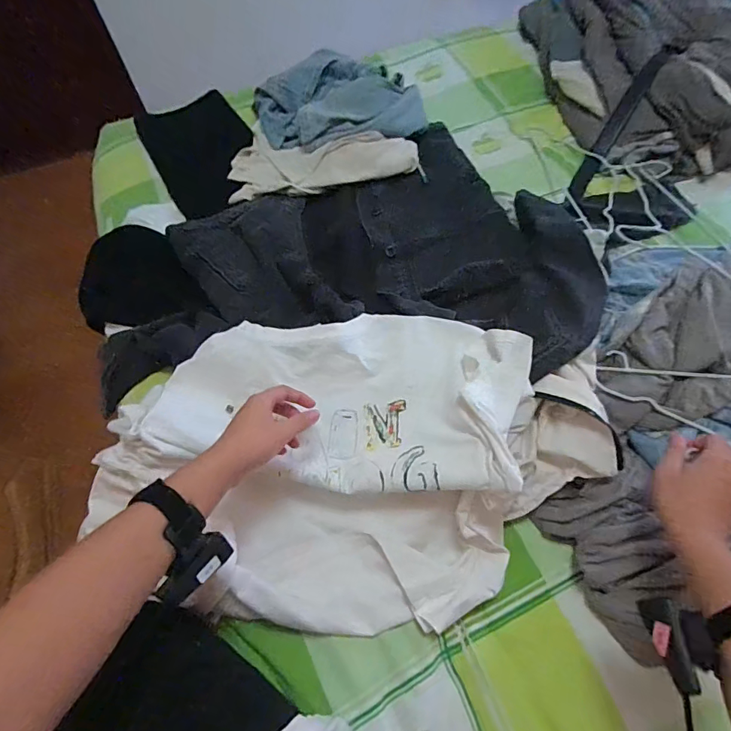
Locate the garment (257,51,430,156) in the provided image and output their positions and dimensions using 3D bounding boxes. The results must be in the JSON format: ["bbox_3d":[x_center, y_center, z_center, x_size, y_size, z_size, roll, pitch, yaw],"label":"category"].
[{"bbox_3d":[-0.060,-0.559,0.960,0.340,0.110,0.263,-14,60,-5],"label":"garment"}]

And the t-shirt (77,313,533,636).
[{"bbox_3d":[-0.054,0.115,0.579,0.495,0.131,0.372,3,60,4],"label":"t-shirt"}]

